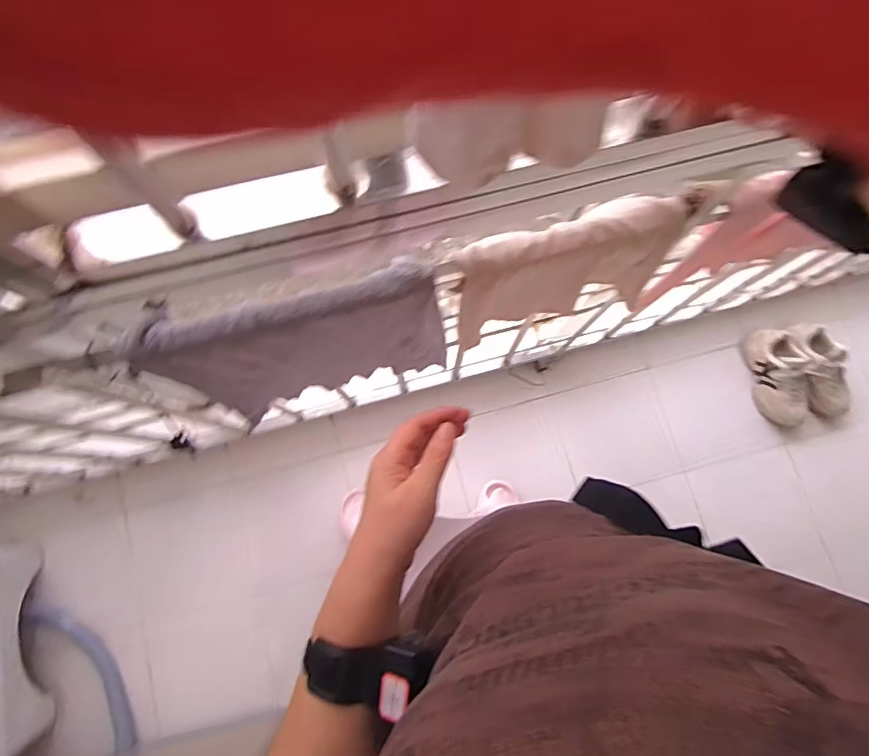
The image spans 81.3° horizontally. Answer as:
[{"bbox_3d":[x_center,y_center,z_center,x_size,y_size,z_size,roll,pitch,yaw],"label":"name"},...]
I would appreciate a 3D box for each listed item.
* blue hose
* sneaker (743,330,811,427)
[{"bbox_3d":[-0.849,0.727,1.264,0.095,0.061,0.418,-34,82,-6],"label":"blue hose"},{"bbox_3d":[0.953,-0.003,1.393,0.107,0.107,0.275,-14,81,-3],"label":"sneaker"}]

